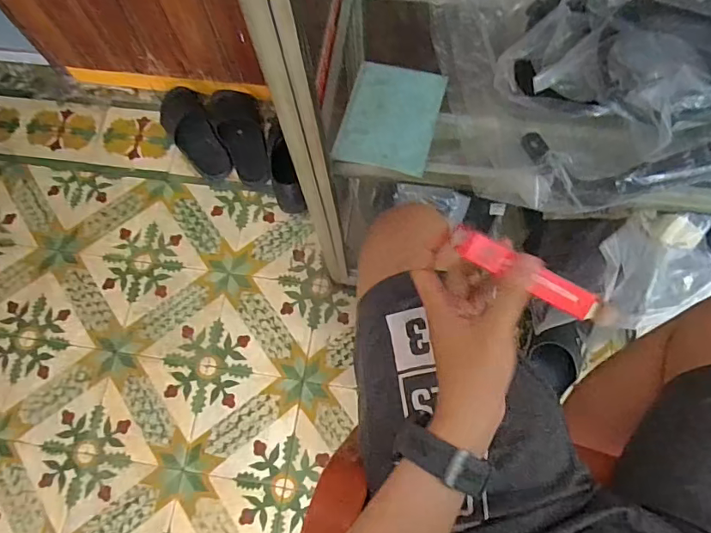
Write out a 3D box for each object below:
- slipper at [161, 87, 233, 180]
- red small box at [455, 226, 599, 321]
[{"bbox_3d":[-0.380,-0.315,1.118,0.103,0.057,0.264,-28,72,-7],"label":"slipper"},{"bbox_3d":[0.118,0.006,0.336,0.105,0.016,0.019,27,75,1],"label":"red small box"}]

